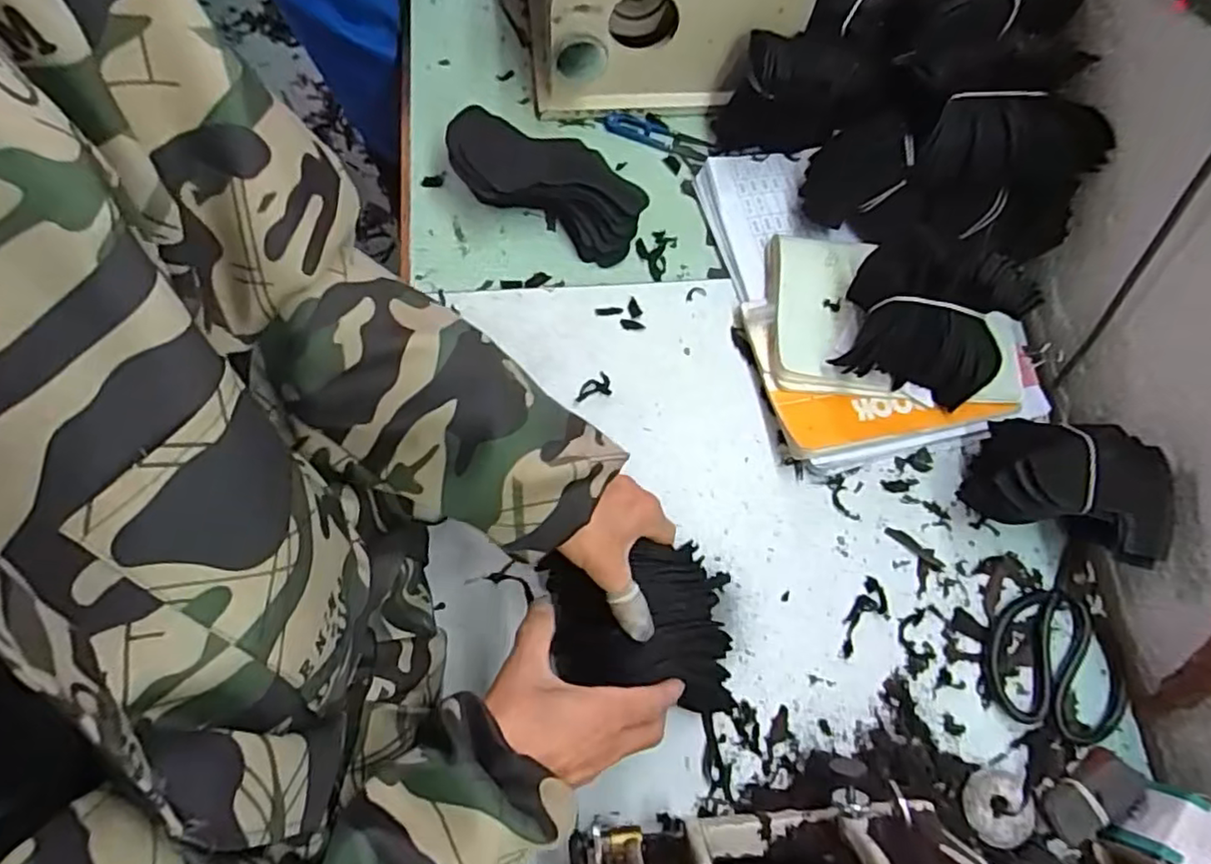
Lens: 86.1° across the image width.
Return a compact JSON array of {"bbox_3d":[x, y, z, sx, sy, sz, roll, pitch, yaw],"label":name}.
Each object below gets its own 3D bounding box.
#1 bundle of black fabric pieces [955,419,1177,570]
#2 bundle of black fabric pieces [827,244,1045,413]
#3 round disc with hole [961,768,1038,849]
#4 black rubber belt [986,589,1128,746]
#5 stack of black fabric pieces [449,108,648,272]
[{"bbox_3d":[0.342,0.037,0.481,0.118,0.088,0.090,31,75,8],"label":"bundle of black fabric pieces"},{"bbox_3d":[0.251,-0.082,0.497,0.120,0.079,0.088,16,73,4],"label":"bundle of black fabric pieces"},{"bbox_3d":[0.278,0.266,0.458,0.050,0.008,0.046,0,73,-1],"label":"round disc with hole"},{"bbox_3d":[0.334,0.181,0.492,0.092,0.017,0.108,-20,74,-6],"label":"black rubber belt"},{"bbox_3d":[-0.052,-0.217,0.567,0.175,0.056,0.078,24,74,6],"label":"stack of black fabric pieces"}]

